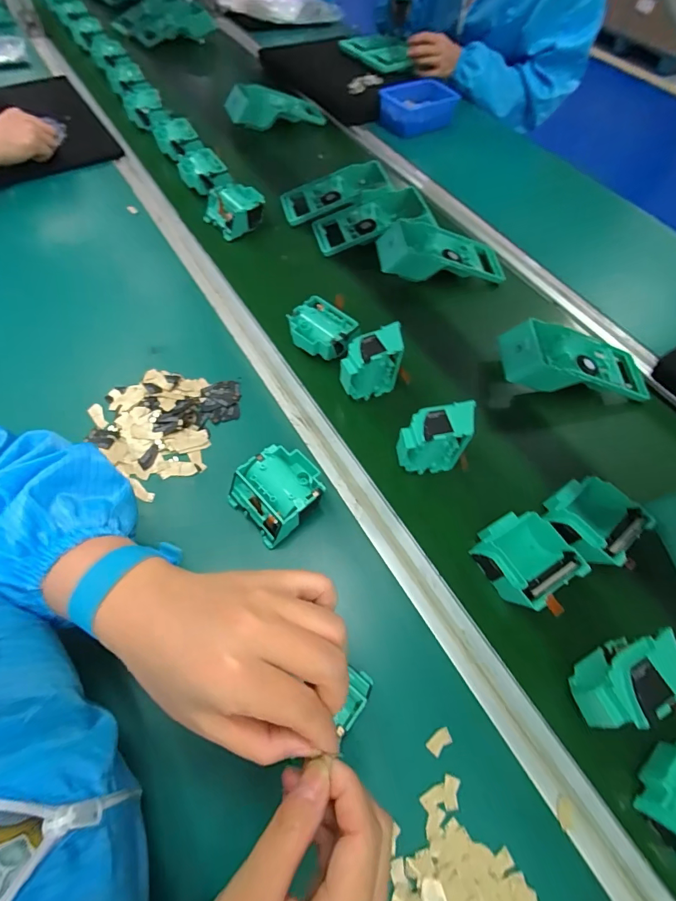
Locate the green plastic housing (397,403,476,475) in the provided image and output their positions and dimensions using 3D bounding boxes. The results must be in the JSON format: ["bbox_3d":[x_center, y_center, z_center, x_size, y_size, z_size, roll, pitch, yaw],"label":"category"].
[{"bbox_3d":[0.098,-0.009,0.456,0.073,0.077,0.038,-4,59,-7],"label":"green plastic housing"}]

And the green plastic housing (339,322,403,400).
[{"bbox_3d":[0.037,-0.099,0.500,0.071,0.071,0.038,-19,62,-15],"label":"green plastic housing"}]

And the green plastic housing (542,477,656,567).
[{"bbox_3d":[0.256,0.072,0.438,0.079,0.038,0.080,-31,65,-21],"label":"green plastic housing"}]

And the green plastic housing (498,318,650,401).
[{"bbox_3d":[0.305,-0.115,0.549,0.201,0.055,0.091,4,58,-2],"label":"green plastic housing"}]

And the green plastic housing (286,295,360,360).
[{"bbox_3d":[-0.021,-0.148,0.544,0.068,0.036,0.083,-38,68,-24],"label":"green plastic housing"}]

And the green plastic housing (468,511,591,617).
[{"bbox_3d":[0.182,0.107,0.412,0.077,0.037,0.090,-24,63,-18],"label":"green plastic housing"}]

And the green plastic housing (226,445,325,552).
[{"bbox_3d":[-0.058,0.043,0.427,0.078,0.039,0.080,-37,68,-23],"label":"green plastic housing"}]

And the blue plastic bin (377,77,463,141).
[{"bbox_3d":[0.162,-0.726,0.908,0.154,0.057,0.116,-28,64,-18],"label":"blue plastic bin"}]

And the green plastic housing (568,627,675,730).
[{"bbox_3d":[0.226,0.184,0.346,0.075,0.071,0.045,-20,62,-16],"label":"green plastic housing"}]

